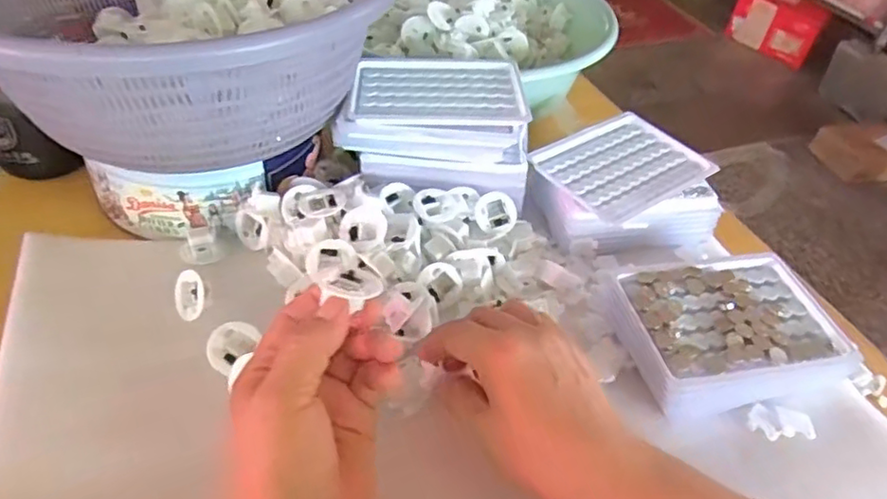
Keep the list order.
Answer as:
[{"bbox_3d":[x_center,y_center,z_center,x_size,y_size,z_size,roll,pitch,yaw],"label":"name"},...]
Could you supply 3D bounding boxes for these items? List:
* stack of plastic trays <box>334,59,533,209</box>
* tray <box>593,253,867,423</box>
[{"bbox_3d":[-0.001,-0.099,0.485,0.140,0.066,0.110,9,45,3],"label":"stack of plastic trays"},{"bbox_3d":[0.184,0.053,0.406,0.136,0.033,0.109,-9,46,-14],"label":"tray"}]

